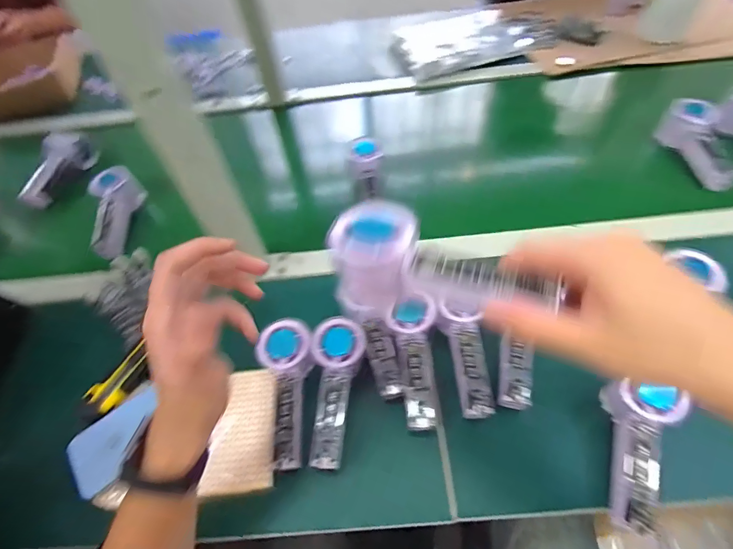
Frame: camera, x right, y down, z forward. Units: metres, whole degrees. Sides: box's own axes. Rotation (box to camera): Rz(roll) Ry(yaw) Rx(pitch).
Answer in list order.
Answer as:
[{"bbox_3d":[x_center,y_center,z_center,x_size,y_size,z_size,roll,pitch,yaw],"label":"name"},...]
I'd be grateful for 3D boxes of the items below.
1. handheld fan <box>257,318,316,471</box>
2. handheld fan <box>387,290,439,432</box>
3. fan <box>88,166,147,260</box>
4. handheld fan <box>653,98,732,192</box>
[{"bbox_3d":[-0.083,0.125,0.421,0.054,0.041,0.148,-6,71,1],"label":"handheld fan"},{"bbox_3d":[0.054,0.090,0.422,0.048,0.032,0.143,-4,74,2],"label":"handheld fan"},{"bbox_3d":[-0.401,-0.100,0.619,0.062,0.049,0.156,-5,71,1],"label":"fan"},{"bbox_3d":[0.509,-0.195,0.596,0.059,0.056,0.159,-6,67,1],"label":"handheld fan"}]

